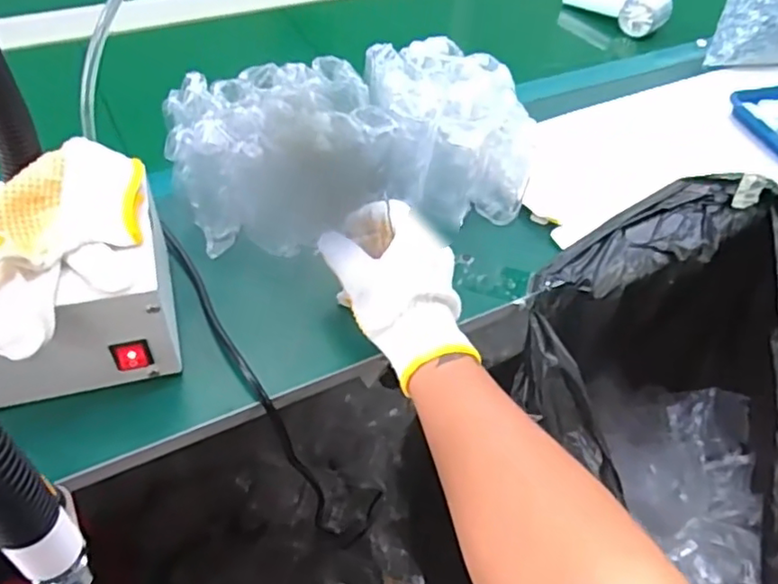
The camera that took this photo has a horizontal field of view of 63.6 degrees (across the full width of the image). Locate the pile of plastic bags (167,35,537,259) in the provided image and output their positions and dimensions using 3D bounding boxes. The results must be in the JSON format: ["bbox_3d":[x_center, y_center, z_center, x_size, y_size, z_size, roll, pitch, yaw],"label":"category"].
[{"bbox_3d":[-0.040,-0.144,0.610,0.311,0.106,0.166,-6,50,-12],"label":"pile of plastic bags"}]

